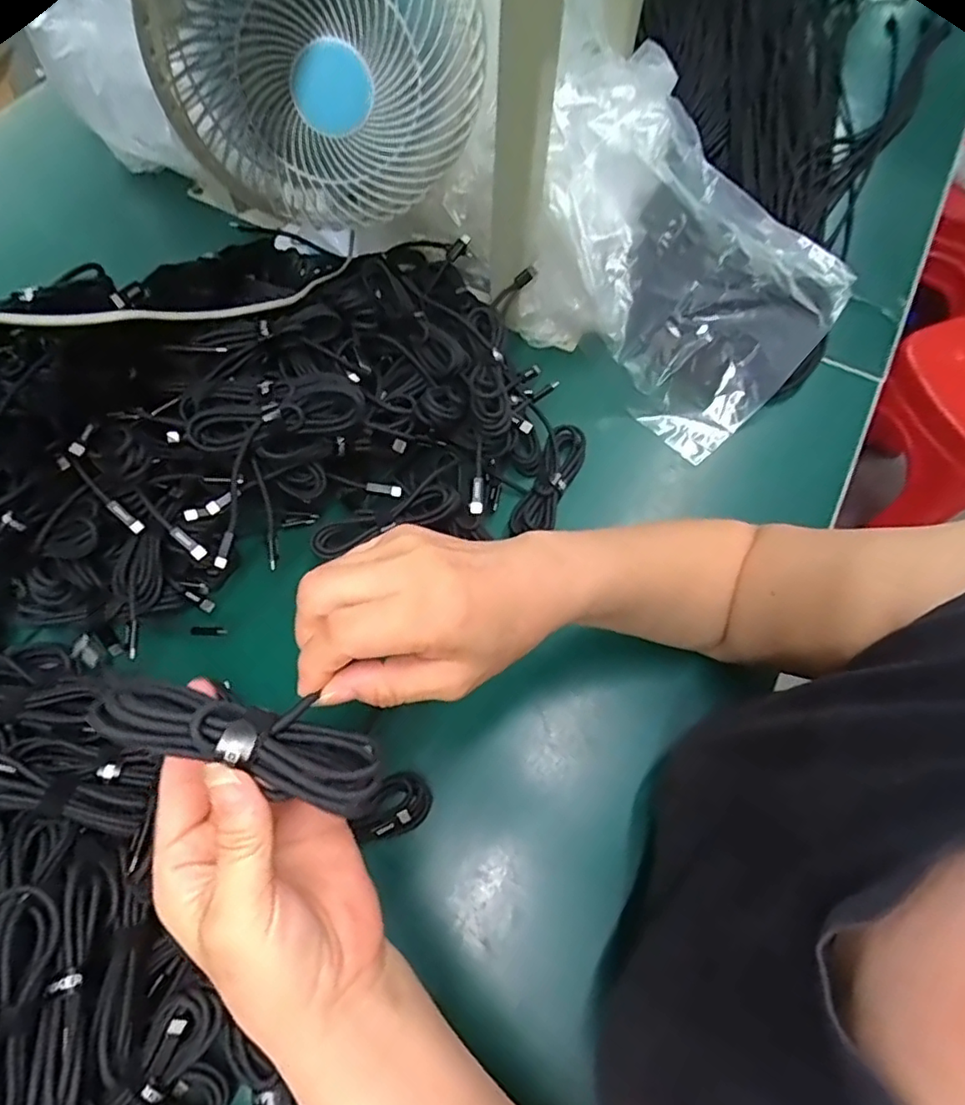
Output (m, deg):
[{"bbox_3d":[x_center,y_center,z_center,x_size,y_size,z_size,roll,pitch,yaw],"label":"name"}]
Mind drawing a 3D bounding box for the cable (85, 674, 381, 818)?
[{"bbox_3d":[-0.092,0.071,0.234,0.106,0.020,0.031,20,65,-7],"label":"cable"}]

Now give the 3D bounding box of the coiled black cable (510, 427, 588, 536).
[{"bbox_3d":[0.057,-0.058,0.490,0.030,0.022,0.107,22,67,10],"label":"coiled black cable"}]

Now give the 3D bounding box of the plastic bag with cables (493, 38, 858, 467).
[{"bbox_3d":[0.172,-0.259,0.506,0.265,0.160,0.227,37,70,15],"label":"plastic bag with cables"}]

